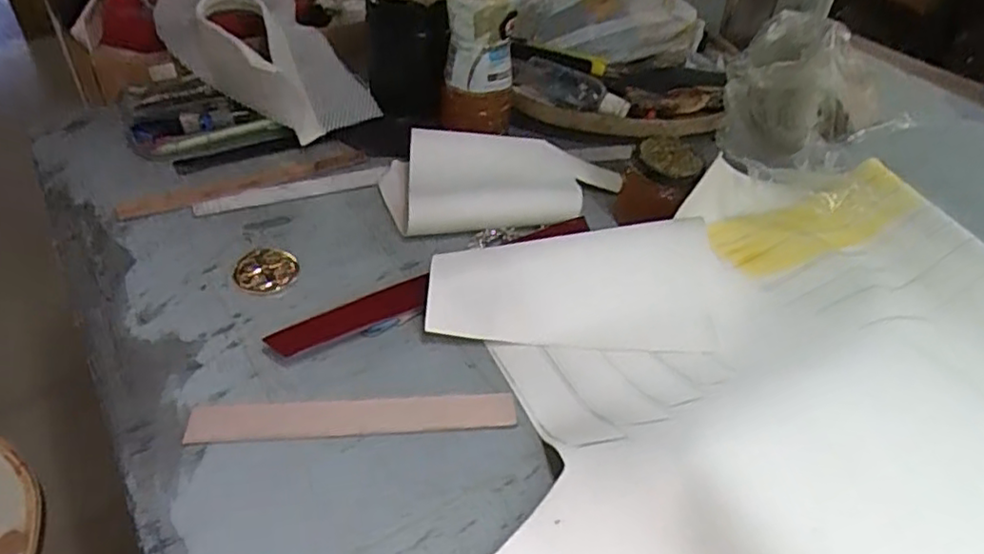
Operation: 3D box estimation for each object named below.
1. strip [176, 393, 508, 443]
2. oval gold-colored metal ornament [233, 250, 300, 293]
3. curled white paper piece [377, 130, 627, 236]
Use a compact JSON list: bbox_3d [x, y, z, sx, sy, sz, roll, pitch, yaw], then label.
[{"bbox_3d":[-0.084,0.086,0.402,0.194,0.004,0.025,-2,45,-5],"label":"strip"},{"bbox_3d":[-0.167,-0.003,0.488,0.044,0.008,0.041,-13,46,-20],"label":"oval gold-colored metal ornament"},{"bbox_3d":[0.012,-0.087,0.574,0.211,0.028,0.117,-1,43,-8],"label":"curled white paper piece"}]

